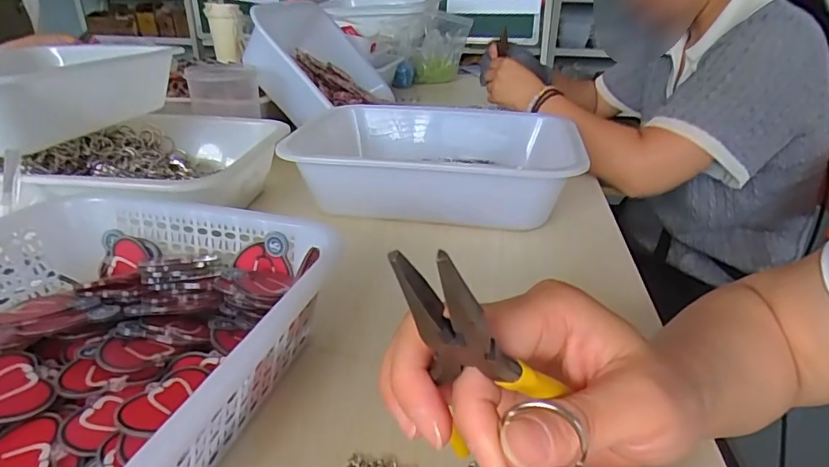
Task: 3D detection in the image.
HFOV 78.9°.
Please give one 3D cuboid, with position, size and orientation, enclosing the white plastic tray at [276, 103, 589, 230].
[{"bbox_3d":[0.027,-0.087,0.619,0.344,0.080,0.240,5,27,8],"label":"white plastic tray"}]

